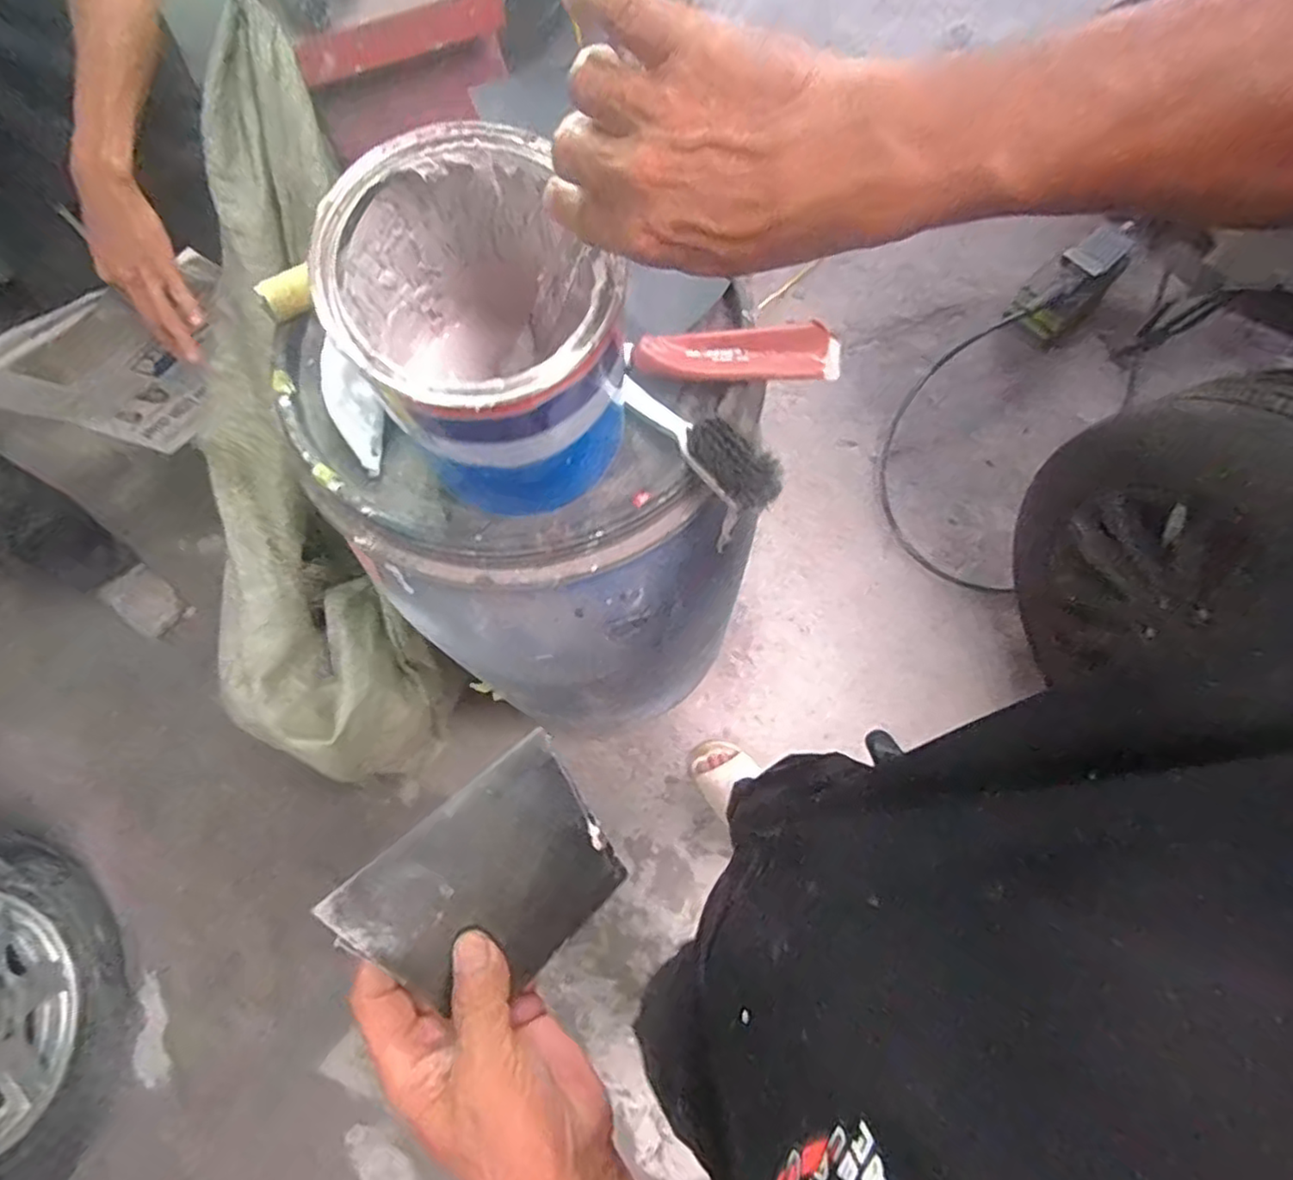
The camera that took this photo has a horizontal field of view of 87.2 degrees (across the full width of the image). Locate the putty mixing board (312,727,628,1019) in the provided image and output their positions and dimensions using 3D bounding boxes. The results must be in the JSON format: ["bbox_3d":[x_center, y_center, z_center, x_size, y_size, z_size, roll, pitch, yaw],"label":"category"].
[{"bbox_3d":[-0.074,0.145,0.331,0.117,0.004,0.098,-38,107,-20],"label":"putty mixing board"}]

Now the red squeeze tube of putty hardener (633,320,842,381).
[{"bbox_3d":[0.072,-0.190,0.546,0.159,0.021,0.051,6,73,16],"label":"red squeeze tube of putty hardener"}]

